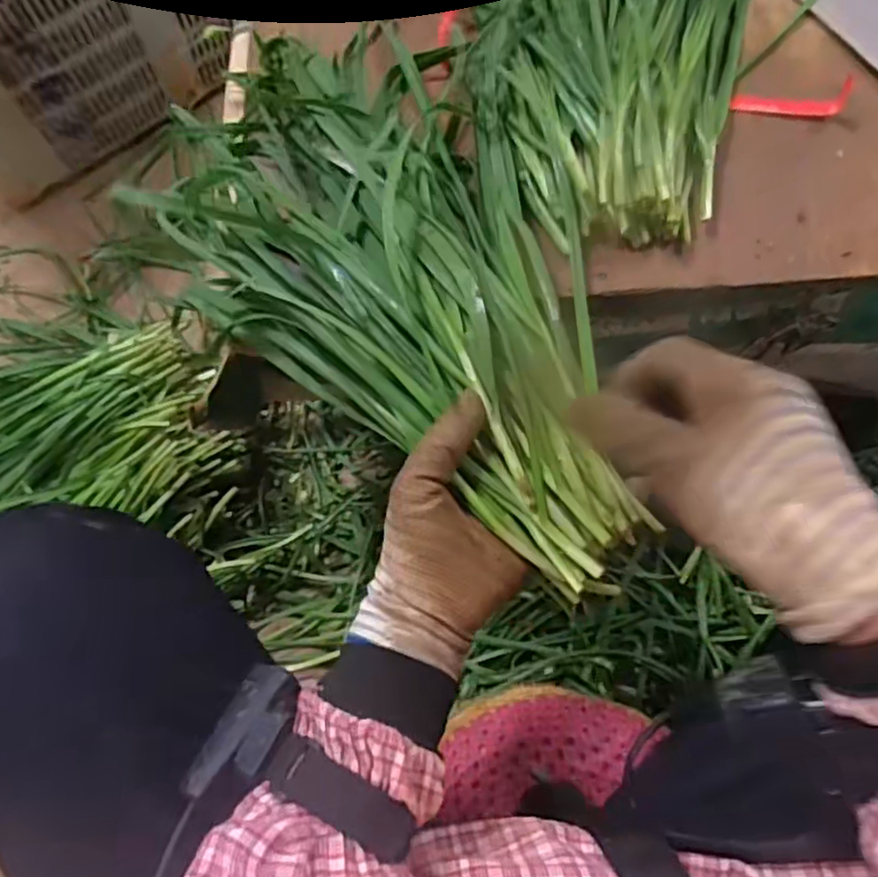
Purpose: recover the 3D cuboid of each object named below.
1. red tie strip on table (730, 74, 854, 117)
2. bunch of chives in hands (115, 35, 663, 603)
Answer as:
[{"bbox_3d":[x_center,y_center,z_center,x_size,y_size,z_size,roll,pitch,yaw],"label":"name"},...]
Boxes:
[{"bbox_3d":[0.240,-0.227,0.449,0.082,0.008,0.030,-7,62,6],"label":"red tie strip on table"},{"bbox_3d":[-0.026,-0.100,0.396,0.218,0.051,0.410,-33,68,-10],"label":"bunch of chives in hands"}]

